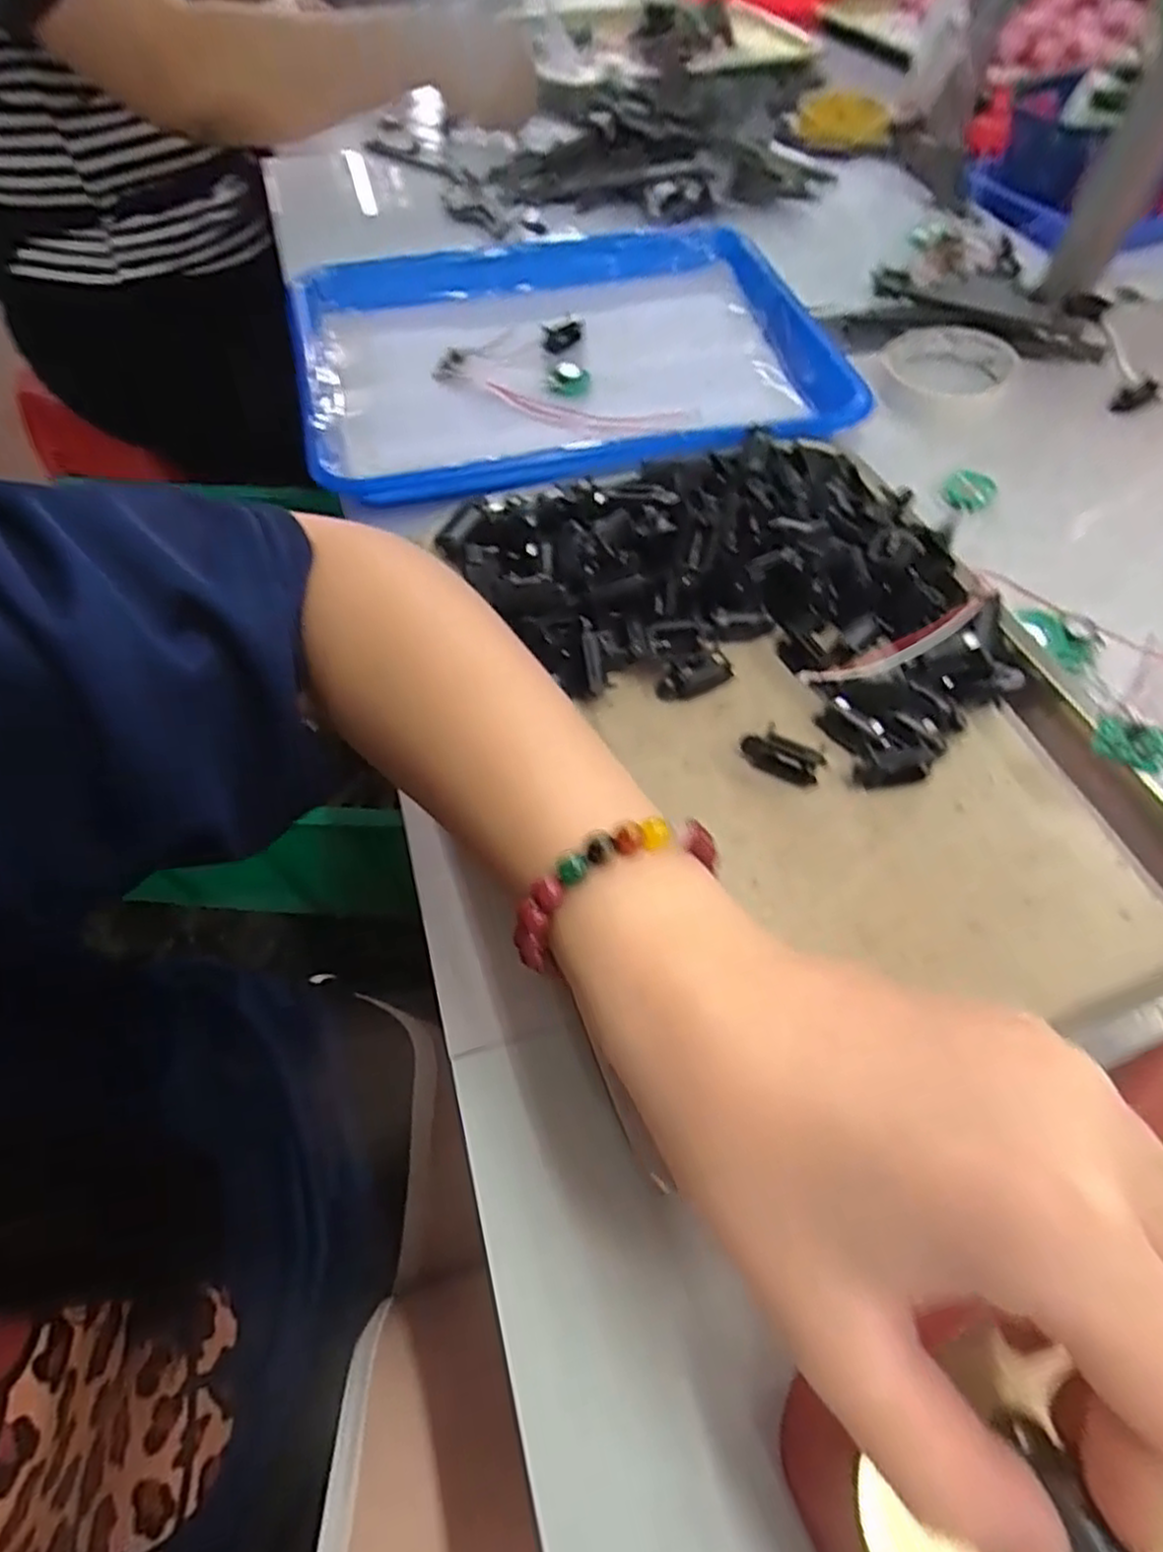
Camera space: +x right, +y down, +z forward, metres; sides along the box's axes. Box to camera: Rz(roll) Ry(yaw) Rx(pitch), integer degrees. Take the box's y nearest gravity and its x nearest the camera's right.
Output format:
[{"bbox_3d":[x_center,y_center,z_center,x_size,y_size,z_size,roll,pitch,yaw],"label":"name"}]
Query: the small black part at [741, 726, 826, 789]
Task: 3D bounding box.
[{"bbox_3d":[0.088,-0.009,0.321,0.034,0.017,0.013,29,62,17],"label":"small black part"}]

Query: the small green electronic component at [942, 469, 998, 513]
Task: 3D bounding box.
[{"bbox_3d":[0.225,-0.165,0.428,0.027,0.006,0.033,35,64,20],"label":"small green electronic component"}]

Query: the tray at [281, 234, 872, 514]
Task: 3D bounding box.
[{"bbox_3d":[-0.011,-0.269,0.474,0.320,0.036,0.253,-13,58,-8],"label":"tray"}]

